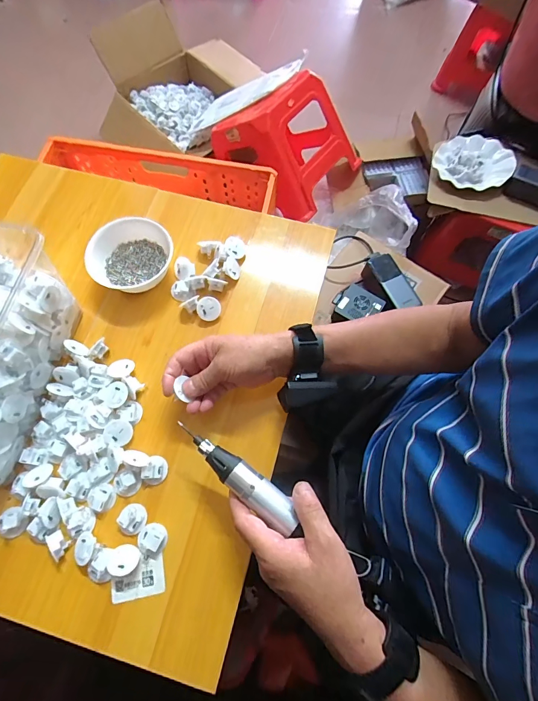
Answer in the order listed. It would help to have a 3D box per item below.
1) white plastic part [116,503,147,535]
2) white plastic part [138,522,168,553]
[{"bbox_3d":[-0.162,0.200,0.421,0.031,0.013,0.032,0,70,0],"label":"white plastic part"},{"bbox_3d":[-0.136,0.218,0.413,0.032,0.016,0.027,10,70,3],"label":"white plastic part"}]

